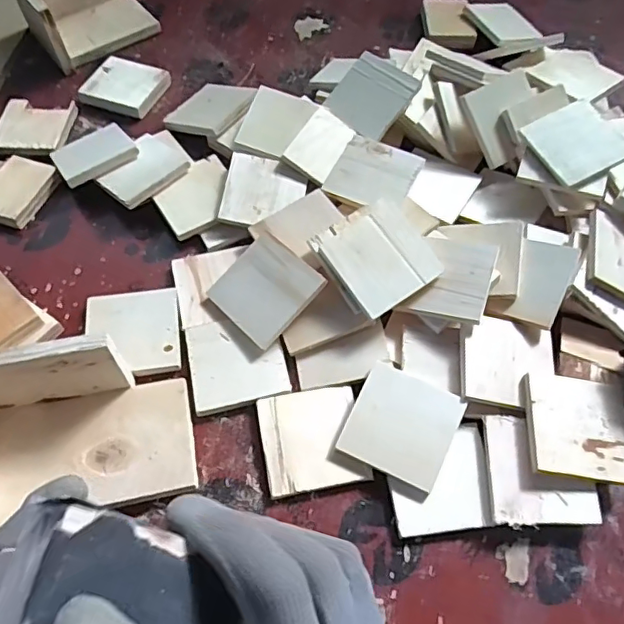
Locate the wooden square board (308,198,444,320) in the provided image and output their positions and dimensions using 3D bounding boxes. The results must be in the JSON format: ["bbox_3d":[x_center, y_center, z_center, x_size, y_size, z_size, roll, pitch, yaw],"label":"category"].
[{"bbox_3d":[0.065,-0.055,0.547,0.093,0.011,0.099,-33,80,-13],"label":"wooden square board"}]

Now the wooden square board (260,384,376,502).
[{"bbox_3d":[0.001,0.113,0.502,0.087,0.006,0.089,-8,60,-9],"label":"wooden square board"}]

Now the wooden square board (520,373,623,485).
[{"bbox_3d":[0.235,0.102,0.498,0.093,0.017,0.091,9,59,1],"label":"wooden square board"}]

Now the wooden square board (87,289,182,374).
[{"bbox_3d":[-0.177,0.020,0.555,0.090,0.009,0.093,-7,60,-9],"label":"wooden square board"}]

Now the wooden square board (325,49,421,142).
[{"bbox_3d":[0.070,-0.259,0.672,0.091,0.007,0.089,39,93,22],"label":"wooden square board"}]

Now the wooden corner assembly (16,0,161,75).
[{"bbox_3d":[-0.320,-0.435,0.780,0.154,0.078,0.131,-34,67,-22],"label":"wooden corner assembly"}]

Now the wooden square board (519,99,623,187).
[{"bbox_3d":[0.288,-0.184,0.609,0.088,0.005,0.086,-29,74,-4],"label":"wooden square board"}]

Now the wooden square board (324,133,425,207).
[{"bbox_3d":[0.069,-0.155,0.631,0.089,0.004,0.083,24,72,16],"label":"wooden square board"}]

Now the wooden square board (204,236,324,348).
[{"bbox_3d":[-0.048,-0.023,0.549,0.089,0.013,0.089,42,91,23],"label":"wooden square board"}]

